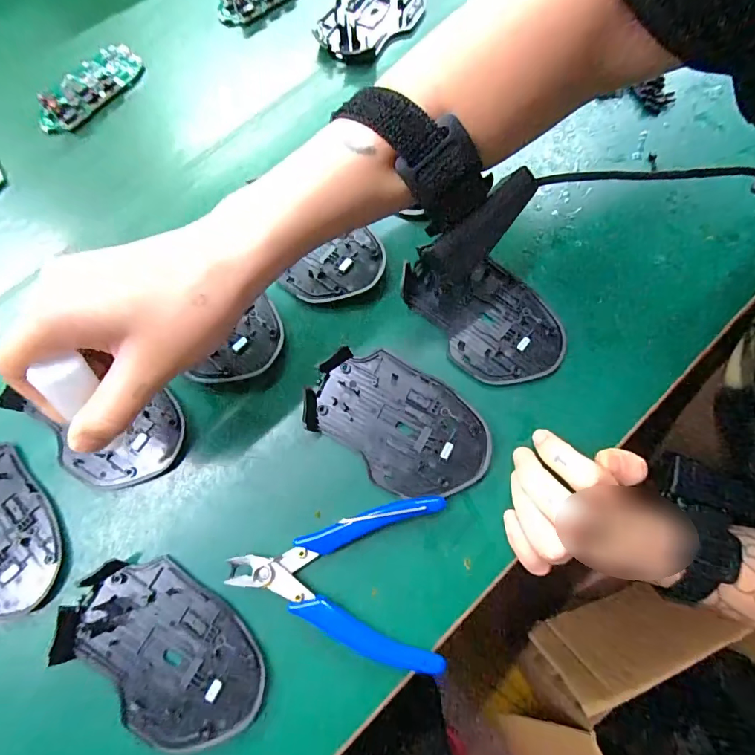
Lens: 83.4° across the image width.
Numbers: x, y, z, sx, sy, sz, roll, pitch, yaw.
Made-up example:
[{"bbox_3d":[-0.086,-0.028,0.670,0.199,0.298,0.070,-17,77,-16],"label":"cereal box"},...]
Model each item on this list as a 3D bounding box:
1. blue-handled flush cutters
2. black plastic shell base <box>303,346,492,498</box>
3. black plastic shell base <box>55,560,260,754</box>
[{"bbox_3d":[-0.023,0.114,0.242,0.118,0.014,0.089,2,75,0],"label":"blue-handled flush cutters"},{"bbox_3d":[0.013,0.028,0.266,0.115,0.010,0.073,29,76,7],"label":"black plastic shell base"},{"bbox_3d":[-0.119,0.151,0.235,0.114,0.009,0.072,37,77,8],"label":"black plastic shell base"}]

